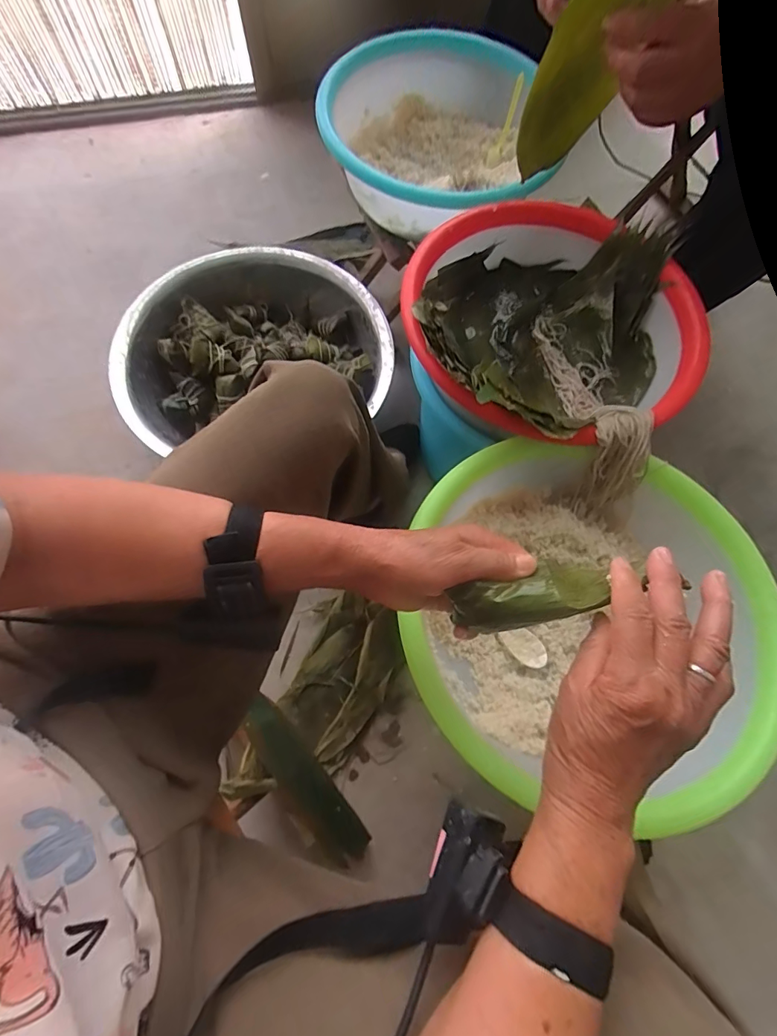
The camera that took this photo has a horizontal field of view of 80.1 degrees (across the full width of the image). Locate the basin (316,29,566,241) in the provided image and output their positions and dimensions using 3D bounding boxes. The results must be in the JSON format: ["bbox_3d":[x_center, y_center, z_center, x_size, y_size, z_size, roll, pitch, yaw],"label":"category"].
[{"bbox_3d":[0.067,-0.591,0.748,0.307,0.164,0.363,-3,69,-3],"label":"basin"}]

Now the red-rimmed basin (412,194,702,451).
[{"bbox_3d":[0.206,-0.241,0.594,0.359,0.139,0.371,1,69,-1],"label":"red-rimmed basin"}]

